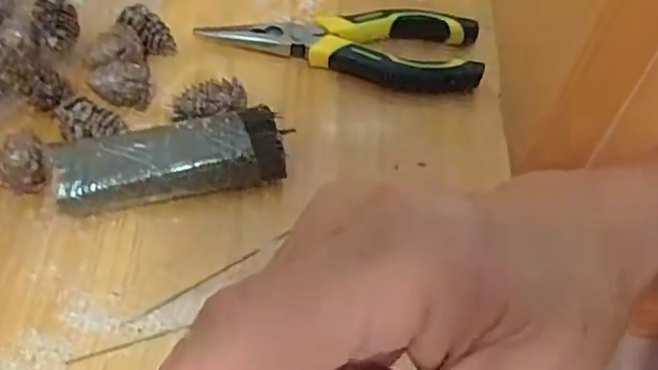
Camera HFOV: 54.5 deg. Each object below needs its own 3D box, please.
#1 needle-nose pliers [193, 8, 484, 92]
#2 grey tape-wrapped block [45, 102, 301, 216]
[{"bbox_3d":[0.008,-0.081,0.369,0.155,0.020,0.053,5,54,-1],"label":"needle-nose pliers"},{"bbox_3d":[-0.076,-0.010,0.307,0.105,0.027,0.035,-10,56,-11],"label":"grey tape-wrapped block"}]

